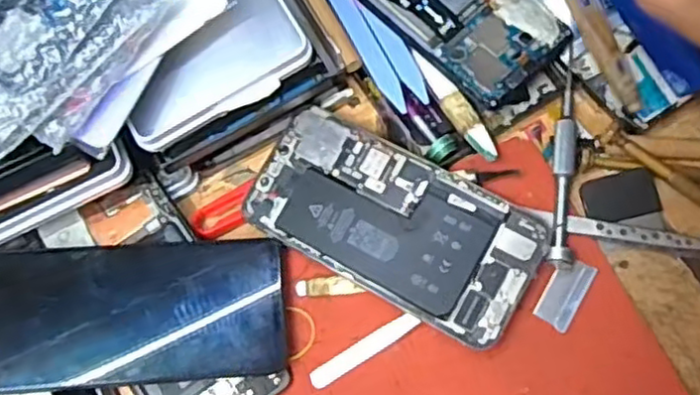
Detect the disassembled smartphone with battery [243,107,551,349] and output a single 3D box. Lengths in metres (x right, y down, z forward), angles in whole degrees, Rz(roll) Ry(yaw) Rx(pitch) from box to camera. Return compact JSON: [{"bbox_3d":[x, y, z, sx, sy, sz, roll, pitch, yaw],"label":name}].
[{"bbox_3d":[0.022,0.012,0.370,0.154,0.013,0.075,28,78,12],"label":"disassembled smartphone with battery"}]

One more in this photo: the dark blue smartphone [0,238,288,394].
[{"bbox_3d":[-0.112,0.059,0.353,0.154,0.010,0.072,-2,67,-11],"label":"dark blue smartphone"}]

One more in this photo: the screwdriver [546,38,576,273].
[{"bbox_3d":[0.118,-0.023,0.378,0.013,0.013,0.123,6,74,6],"label":"screwdriver"}]

